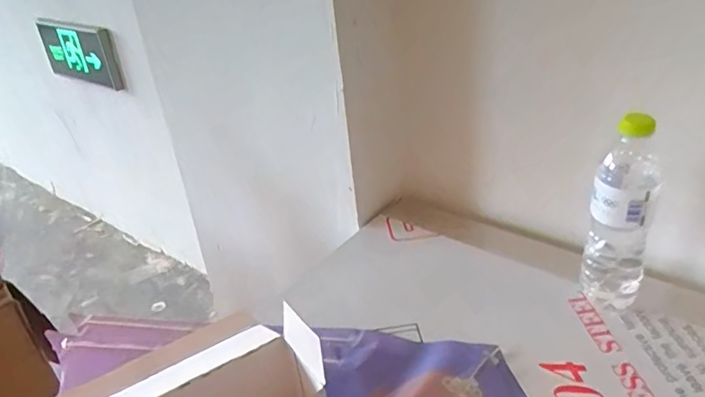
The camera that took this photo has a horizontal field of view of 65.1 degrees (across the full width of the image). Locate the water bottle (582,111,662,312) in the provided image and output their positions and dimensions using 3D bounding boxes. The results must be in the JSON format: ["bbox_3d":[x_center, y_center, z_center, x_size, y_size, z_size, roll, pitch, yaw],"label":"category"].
[{"bbox_3d":[0.288,0.024,0.590,0.064,0.222,0.061,13,37,25],"label":"water bottle"}]

